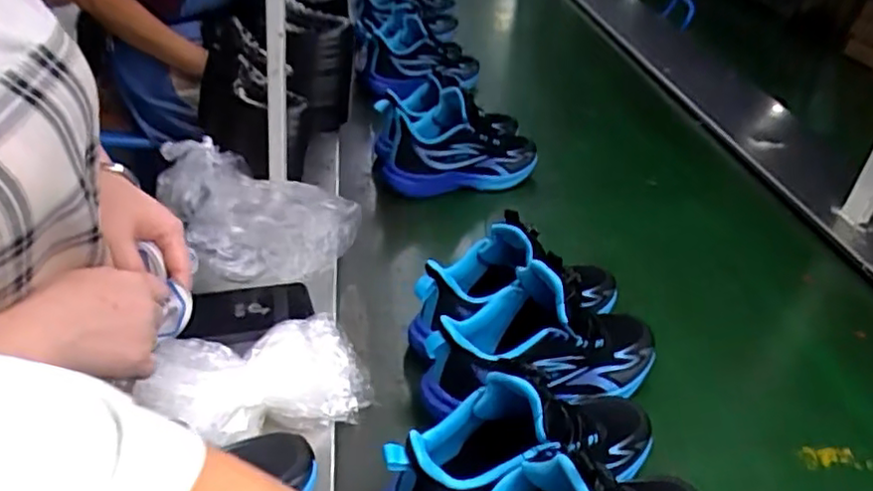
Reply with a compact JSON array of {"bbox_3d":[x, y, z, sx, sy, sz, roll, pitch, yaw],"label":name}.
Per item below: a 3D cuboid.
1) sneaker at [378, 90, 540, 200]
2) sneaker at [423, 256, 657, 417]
[{"bbox_3d":[0.040,-0.170,1.093,0.269,0.141,0.134,-7,37,-9],"label":"sneaker"},{"bbox_3d":[0.117,0.094,0.702,0.266,0.146,0.095,-5,35,-20],"label":"sneaker"}]

